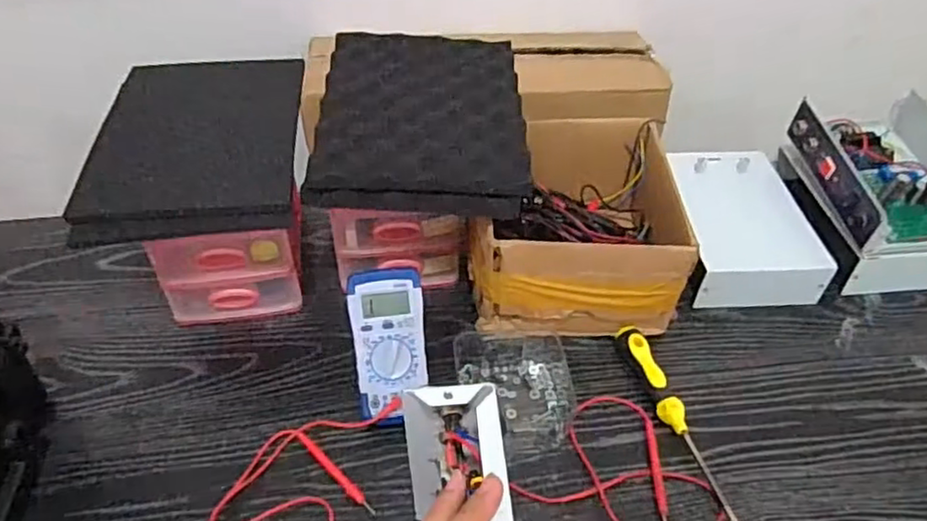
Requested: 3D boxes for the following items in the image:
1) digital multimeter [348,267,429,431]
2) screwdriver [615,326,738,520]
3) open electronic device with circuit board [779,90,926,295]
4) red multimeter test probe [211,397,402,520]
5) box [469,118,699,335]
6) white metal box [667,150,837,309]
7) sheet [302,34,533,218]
[{"bbox_3d":[-0.067,0.079,0.606,0.066,0.034,0.137,-8,85,-9],"label":"digital multimeter"},{"bbox_3d":[0.198,0.148,0.604,0.022,0.028,0.208,-13,49,-14],"label":"screwdriver"},{"bbox_3d":[0.482,-0.077,0.769,0.173,0.122,0.207,1,47,-2],"label":"open electronic device with circuit board"},{"bbox_3d":[-0.135,0.181,0.558,0.130,0.028,0.145,8,47,5],"label":"red multimeter test probe"},{"bbox_3d":[0.119,-0.043,0.710,0.205,0.122,0.233,3,47,1],"label":"box"},{"bbox_3d":[0.318,-0.040,0.763,0.141,0.065,0.207,0,47,-3],"label":"white metal box"},{"bbox_3d":[-0.040,-0.147,0.660,0.196,0.037,0.251,2,47,-1],"label":"sheet"}]

